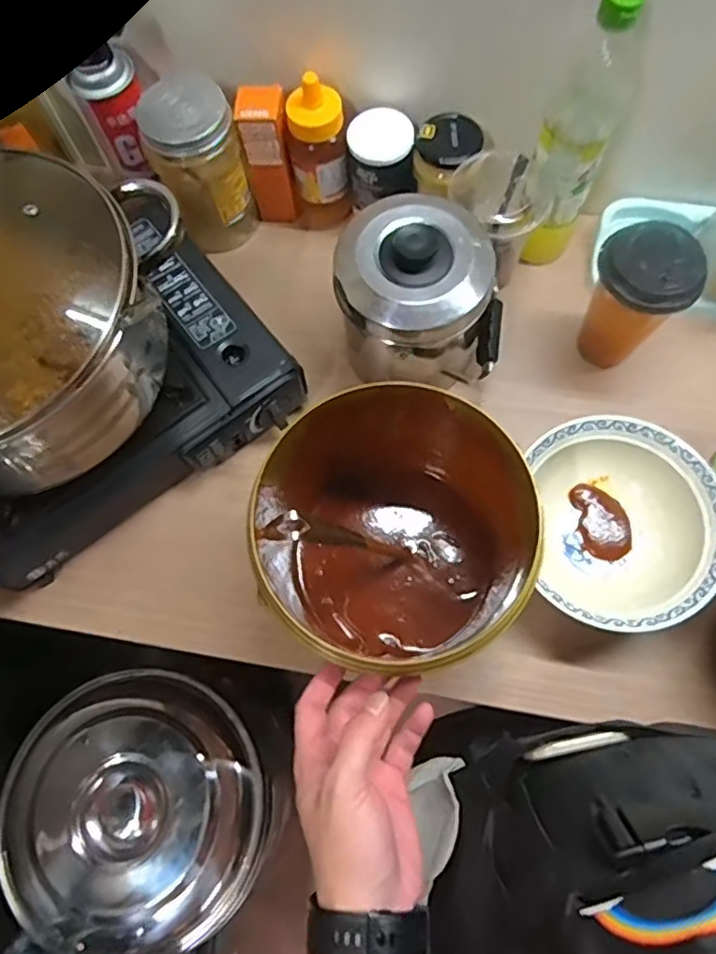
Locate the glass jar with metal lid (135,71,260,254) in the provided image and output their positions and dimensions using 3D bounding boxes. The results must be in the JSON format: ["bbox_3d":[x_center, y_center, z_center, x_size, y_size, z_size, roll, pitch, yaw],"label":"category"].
[{"bbox_3d":[-0.170,-0.341,0.675,0.090,0.164,0.100,-15,69,-3],"label":"glass jar with metal lid"}]

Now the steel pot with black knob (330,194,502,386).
[{"bbox_3d":[0.063,-0.169,0.588,0.150,0.154,0.138,-1,69,2],"label":"steel pot with black knob"}]

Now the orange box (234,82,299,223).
[{"bbox_3d":[-0.093,-0.341,0.668,0.048,0.147,0.033,-3,69,2],"label":"orange box"}]

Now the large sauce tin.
[{"bbox_3d":[0.023,0.047,0.501,0.189,0.174,0.173,-1,69,2],"label":"large sauce tin"}]

